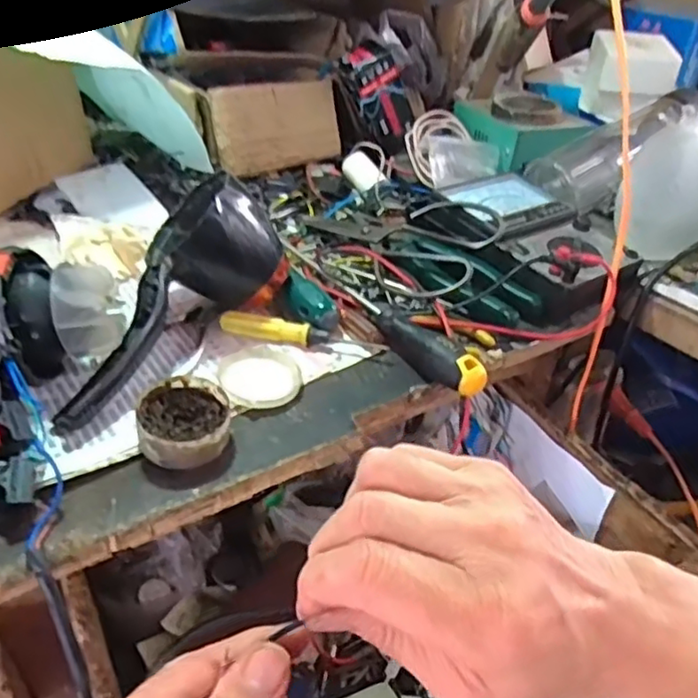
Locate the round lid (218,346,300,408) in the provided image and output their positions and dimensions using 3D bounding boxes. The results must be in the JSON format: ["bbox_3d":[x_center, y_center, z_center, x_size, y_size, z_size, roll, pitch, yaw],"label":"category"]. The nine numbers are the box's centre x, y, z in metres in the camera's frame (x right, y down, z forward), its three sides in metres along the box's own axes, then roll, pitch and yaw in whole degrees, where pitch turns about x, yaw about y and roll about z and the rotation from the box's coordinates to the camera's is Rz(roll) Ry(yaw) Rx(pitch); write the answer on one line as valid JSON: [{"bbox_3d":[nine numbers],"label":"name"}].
[{"bbox_3d":[-0.060,0.018,0.440,0.053,0.009,0.060,-14,40,-24],"label":"round lid"}]

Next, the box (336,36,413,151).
[{"bbox_3d":[0.034,-0.270,0.691,0.054,0.108,0.032,-28,38,6],"label":"box"}]

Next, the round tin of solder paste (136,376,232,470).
[{"bbox_3d":[-0.098,0.044,0.388,0.053,0.022,0.058,3,35,-2],"label":"round tin of solder paste"}]

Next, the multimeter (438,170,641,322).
[{"bbox_3d":[0.164,-0.099,0.581,0.123,0.052,0.185,-12,39,-23],"label":"multimeter"}]

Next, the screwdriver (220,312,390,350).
[{"bbox_3d":[-0.035,-0.011,0.476,0.122,0.016,0.016,9,36,5],"label":"screwdriver"}]

